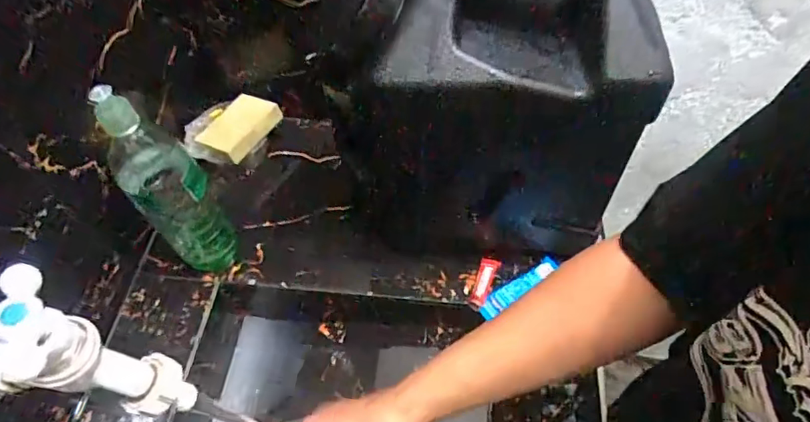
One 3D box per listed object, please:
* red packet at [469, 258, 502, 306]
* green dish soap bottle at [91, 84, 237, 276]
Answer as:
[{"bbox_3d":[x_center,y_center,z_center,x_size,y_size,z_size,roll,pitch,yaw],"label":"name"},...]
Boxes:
[{"bbox_3d":[0.096,0.084,0.625,0.022,0.013,0.062,15,59,13],"label":"red packet"},{"bbox_3d":[-0.262,-0.030,0.573,0.077,0.258,0.086,-38,62,-20],"label":"green dish soap bottle"}]

